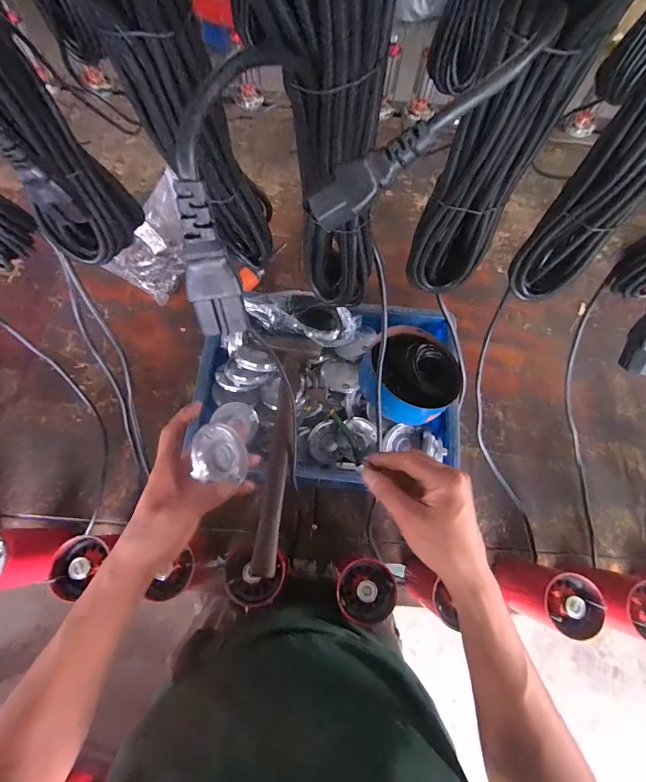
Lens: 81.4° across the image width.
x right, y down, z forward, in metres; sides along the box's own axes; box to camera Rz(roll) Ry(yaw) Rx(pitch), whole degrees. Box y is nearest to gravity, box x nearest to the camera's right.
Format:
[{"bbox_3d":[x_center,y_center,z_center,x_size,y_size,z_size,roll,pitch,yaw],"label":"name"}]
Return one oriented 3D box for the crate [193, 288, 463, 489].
[{"bbox_3d":[0.005,0.011,0.633,0.400,0.194,0.283,2,72,-1],"label":"crate"}]

